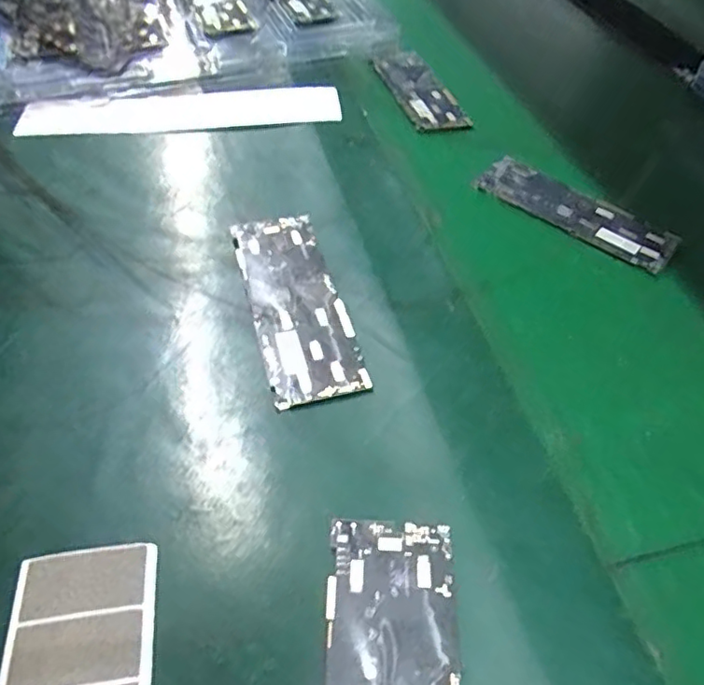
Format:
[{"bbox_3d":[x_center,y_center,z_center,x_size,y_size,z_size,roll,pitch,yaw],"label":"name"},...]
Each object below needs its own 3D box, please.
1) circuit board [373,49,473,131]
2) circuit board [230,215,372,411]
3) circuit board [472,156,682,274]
[{"bbox_3d":[0.053,-0.198,0.461,0.039,0.007,0.116,-15,51,-13],"label":"circuit board"},{"bbox_3d":[-0.029,-0.022,0.295,0.043,0.004,0.121,-12,51,-11],"label":"circuit board"},{"bbox_3d":[0.141,-0.085,0.377,0.127,0.009,0.041,32,56,24],"label":"circuit board"}]

